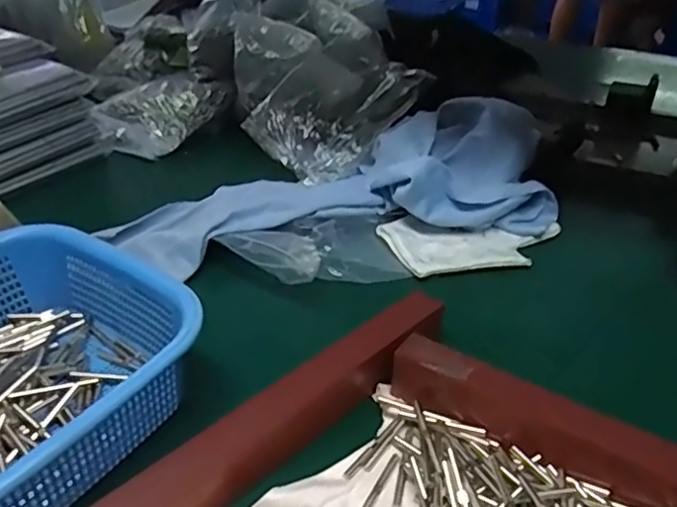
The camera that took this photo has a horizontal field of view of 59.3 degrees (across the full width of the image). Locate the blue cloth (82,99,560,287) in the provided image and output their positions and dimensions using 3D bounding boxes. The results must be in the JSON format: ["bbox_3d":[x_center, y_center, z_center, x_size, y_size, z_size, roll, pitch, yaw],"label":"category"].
[{"bbox_3d":[-0.006,-0.069,0.551,0.402,0.076,0.169,-10,37,-13],"label":"blue cloth"}]

